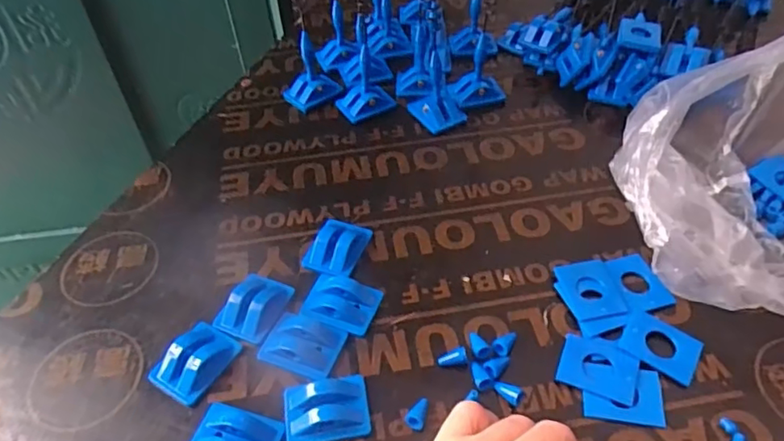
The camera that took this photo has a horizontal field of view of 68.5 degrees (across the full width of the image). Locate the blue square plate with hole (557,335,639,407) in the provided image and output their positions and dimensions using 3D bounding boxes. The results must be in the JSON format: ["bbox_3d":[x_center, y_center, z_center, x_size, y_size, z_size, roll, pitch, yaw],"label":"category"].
[{"bbox_3d":[0.117,0.082,0.325,0.042,0.004,0.035,16,49,18],"label":"blue square plate with hole"}]

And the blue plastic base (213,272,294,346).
[{"bbox_3d":[-0.085,0.051,0.357,0.034,0.014,0.045,15,49,17],"label":"blue plastic base"}]

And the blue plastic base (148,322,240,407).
[{"bbox_3d":[-0.113,0.081,0.333,0.035,0.013,0.044,23,52,23],"label":"blue plastic base"}]

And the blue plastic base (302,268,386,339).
[{"bbox_3d":[-0.031,0.051,0.358,0.043,0.010,0.037,15,49,17],"label":"blue plastic base"}]

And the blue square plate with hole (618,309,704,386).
[{"bbox_3d":[0.155,0.071,0.332,0.040,0.004,0.033,27,54,26],"label":"blue square plate with hole"}]

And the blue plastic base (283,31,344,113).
[{"bbox_3d":[-0.073,-0.131,0.502,0.044,0.056,0.034,-35,54,-26],"label":"blue plastic base"}]

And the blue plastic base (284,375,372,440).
[{"bbox_3d":[-0.035,0.101,0.310,0.044,0.012,0.033,-9,47,-5],"label":"blue plastic base"}]

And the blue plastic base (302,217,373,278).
[{"bbox_3d":[-0.037,0.016,0.391,0.034,0.012,0.046,14,49,16],"label":"blue plastic base"}]

